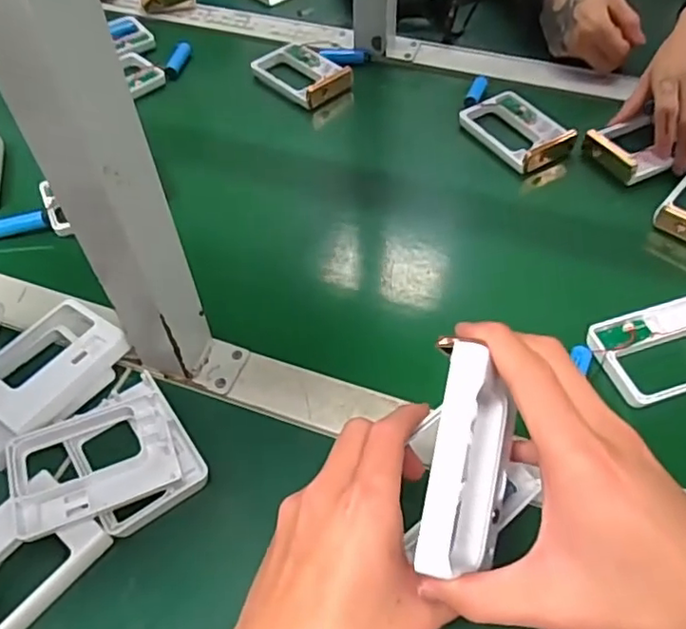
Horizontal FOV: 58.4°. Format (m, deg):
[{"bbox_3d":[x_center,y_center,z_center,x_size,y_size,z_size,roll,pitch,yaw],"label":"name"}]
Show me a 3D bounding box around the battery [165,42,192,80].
[{"bbox_3d":[-0.183,-0.283,0.681,0.015,0.011,0.055,8,53,7],"label":"battery"}]

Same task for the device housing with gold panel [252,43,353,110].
[{"bbox_3d":[-0.043,-0.261,0.653,0.105,0.021,0.068,38,62,26],"label":"device housing with gold panel"}]

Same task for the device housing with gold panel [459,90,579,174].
[{"bbox_3d":[0.166,-0.180,0.587,0.073,0.018,0.097,-26,57,-17],"label":"device housing with gold panel"}]

